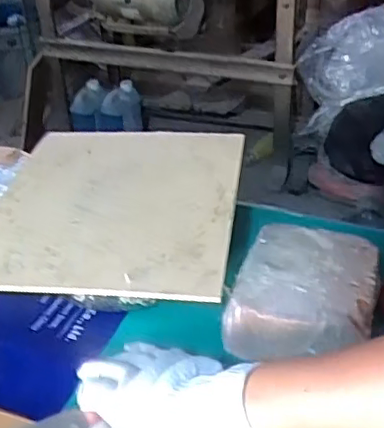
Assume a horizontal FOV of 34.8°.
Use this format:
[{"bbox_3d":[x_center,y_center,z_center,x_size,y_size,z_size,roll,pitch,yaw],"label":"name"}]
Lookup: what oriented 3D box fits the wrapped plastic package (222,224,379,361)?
[{"bbox_3d":[0.100,0.064,0.537,0.114,0.038,0.144,9,34,18],"label":"wrapped plastic package"}]

